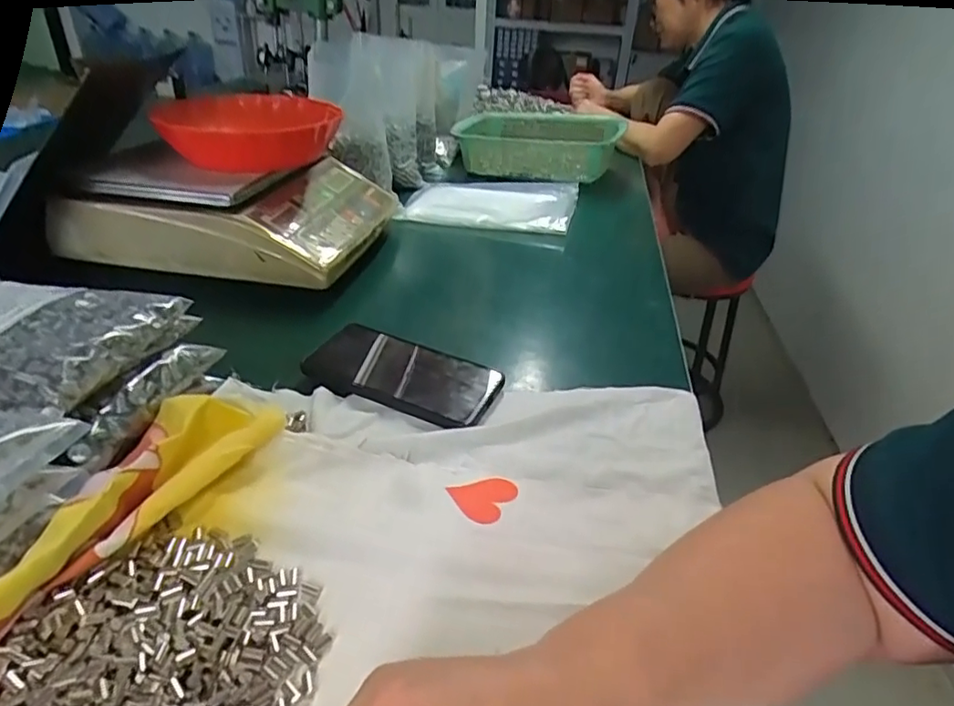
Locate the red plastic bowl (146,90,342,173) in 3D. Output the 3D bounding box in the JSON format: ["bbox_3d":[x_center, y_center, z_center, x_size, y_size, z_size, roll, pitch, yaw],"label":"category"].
[{"bbox_3d":[-0.276,-0.262,0.715,0.202,0.074,0.202,-1,33,-8],"label":"red plastic bowl"}]

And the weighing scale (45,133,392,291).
[{"bbox_3d":[-0.292,-0.189,0.725,0.309,0.094,0.309,7,33,5],"label":"weighing scale"}]

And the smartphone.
[{"bbox_3d":[-0.064,0.017,0.494,0.160,0.014,0.079,18,35,20],"label":"smartphone"}]

